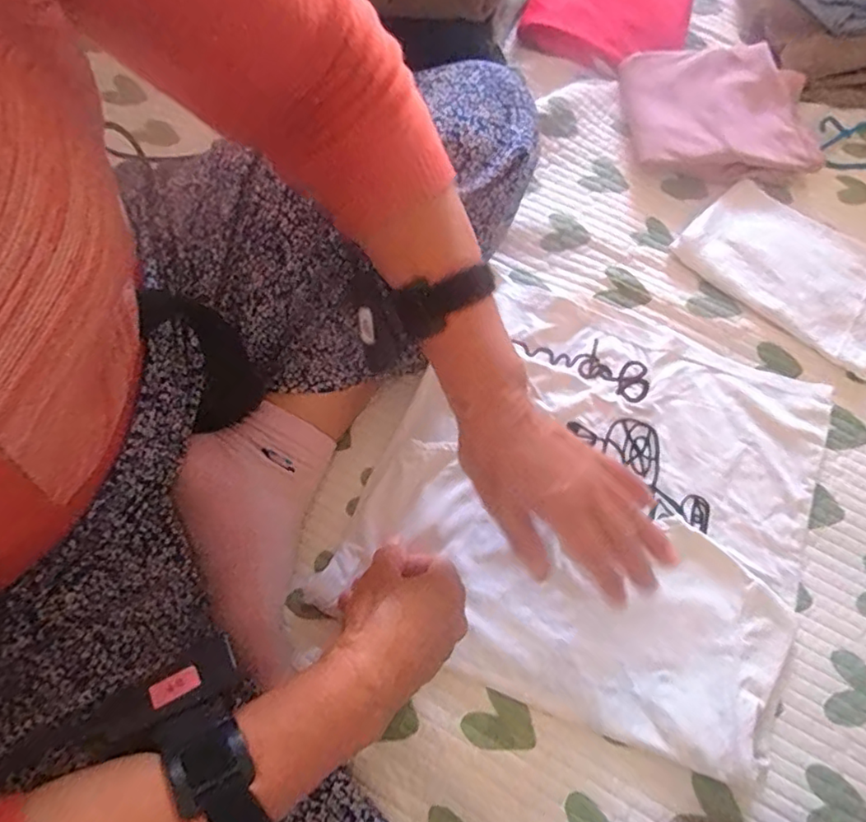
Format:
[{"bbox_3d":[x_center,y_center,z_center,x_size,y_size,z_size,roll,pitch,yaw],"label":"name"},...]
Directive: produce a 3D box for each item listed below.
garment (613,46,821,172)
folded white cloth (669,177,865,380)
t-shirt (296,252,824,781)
[{"bbox_3d":[0.305,-0.320,0.615,0.195,0.038,0.158,1,68,-3],"label":"garment"},{"bbox_3d":[0.351,-0.138,0.557,0.201,0.017,0.139,40,71,13],"label":"folded white cloth"},{"bbox_3d":[0.130,0.063,0.471,0.333,0.031,0.337,24,69,7],"label":"t-shirt"}]

